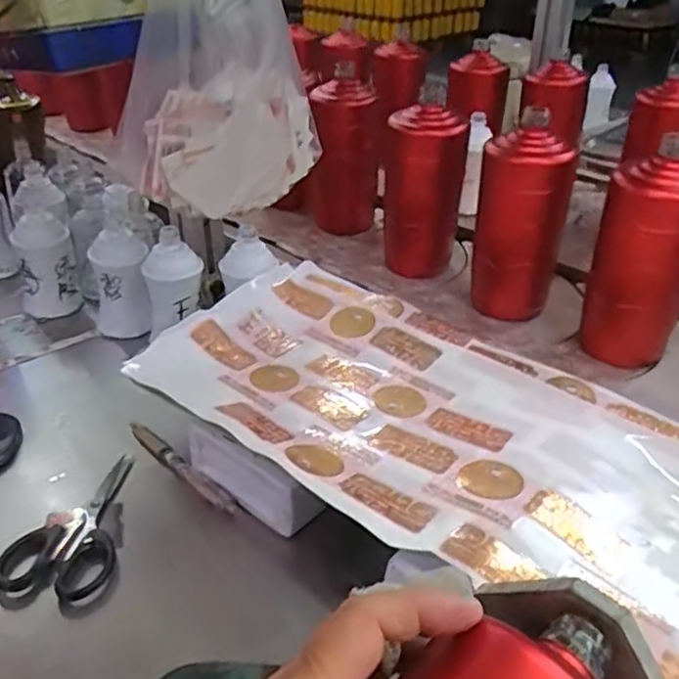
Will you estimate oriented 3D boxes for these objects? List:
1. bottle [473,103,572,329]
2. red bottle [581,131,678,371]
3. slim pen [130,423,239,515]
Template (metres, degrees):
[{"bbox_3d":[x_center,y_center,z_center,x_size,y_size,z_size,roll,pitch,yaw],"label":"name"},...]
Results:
[{"bbox_3d":[0.170,-0.107,0.617,0.068,0.179,0.058,29,43,35],"label":"bottle"},{"bbox_3d":[0.259,-0.065,0.548,0.063,0.190,0.057,-9,35,-10],"label":"red bottle"},{"bbox_3d":[-0.124,0.096,0.504,0.014,0.007,0.138,-28,43,-36],"label":"slim pen"}]

